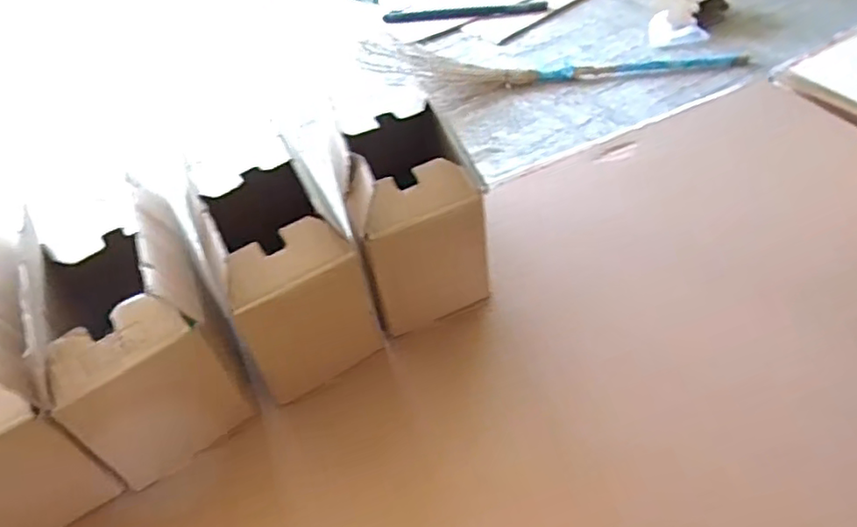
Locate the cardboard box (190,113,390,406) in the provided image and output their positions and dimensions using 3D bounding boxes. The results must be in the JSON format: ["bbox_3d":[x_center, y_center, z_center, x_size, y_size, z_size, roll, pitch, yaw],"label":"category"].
[{"bbox_3d":[-0.158,0.002,0.671,0.137,0.212,0.174,-25,47,-16],"label":"cardboard box"}]

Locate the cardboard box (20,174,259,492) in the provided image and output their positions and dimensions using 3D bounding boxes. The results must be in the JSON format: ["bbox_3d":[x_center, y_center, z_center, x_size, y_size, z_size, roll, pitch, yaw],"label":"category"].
[{"bbox_3d":[-0.288,0.064,0.628,0.143,0.213,0.199,-23,47,-15],"label":"cardboard box"}]

